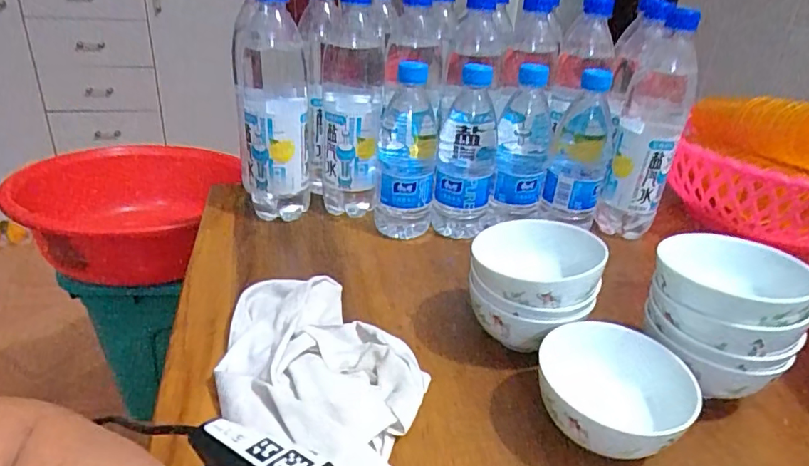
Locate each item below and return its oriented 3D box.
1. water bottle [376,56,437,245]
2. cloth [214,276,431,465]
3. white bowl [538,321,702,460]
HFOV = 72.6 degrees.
[{"bbox_3d":[0.003,-0.085,0.579,0.059,0.178,0.071,5,28,0],"label":"water bottle"},{"bbox_3d":[-0.060,0.098,0.386,0.127,0.027,0.226,-11,32,-27],"label":"cloth"},{"bbox_3d":[0.135,0.109,0.365,0.095,0.058,0.093,12,29,11],"label":"white bowl"}]

